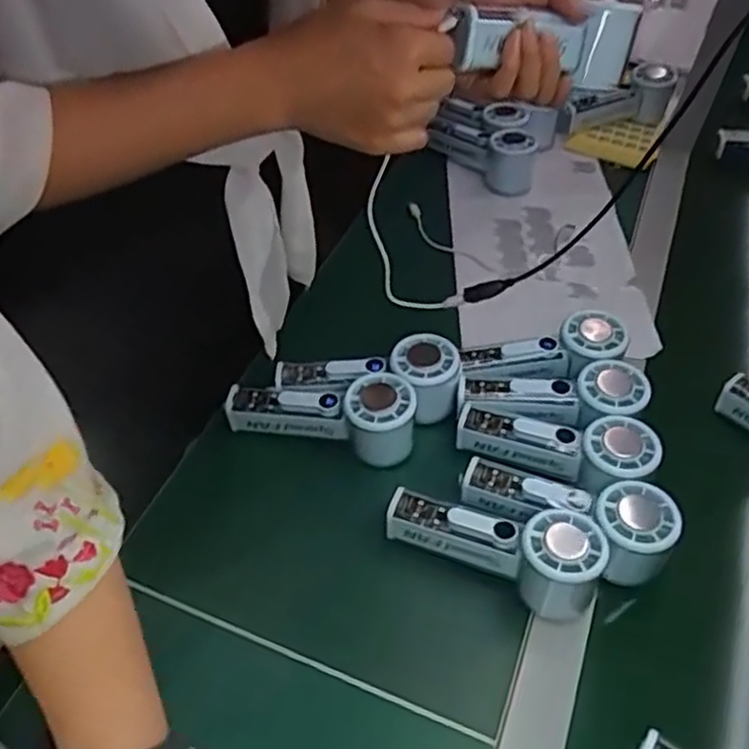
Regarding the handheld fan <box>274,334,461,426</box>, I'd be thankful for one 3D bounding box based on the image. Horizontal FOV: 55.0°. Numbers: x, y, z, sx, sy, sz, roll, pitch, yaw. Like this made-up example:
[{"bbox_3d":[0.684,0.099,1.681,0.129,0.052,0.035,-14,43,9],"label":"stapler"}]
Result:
[{"bbox_3d":[-0.006,0.002,0.607,0.152,0.053,0.057,0,50,-3],"label":"handheld fan"}]

